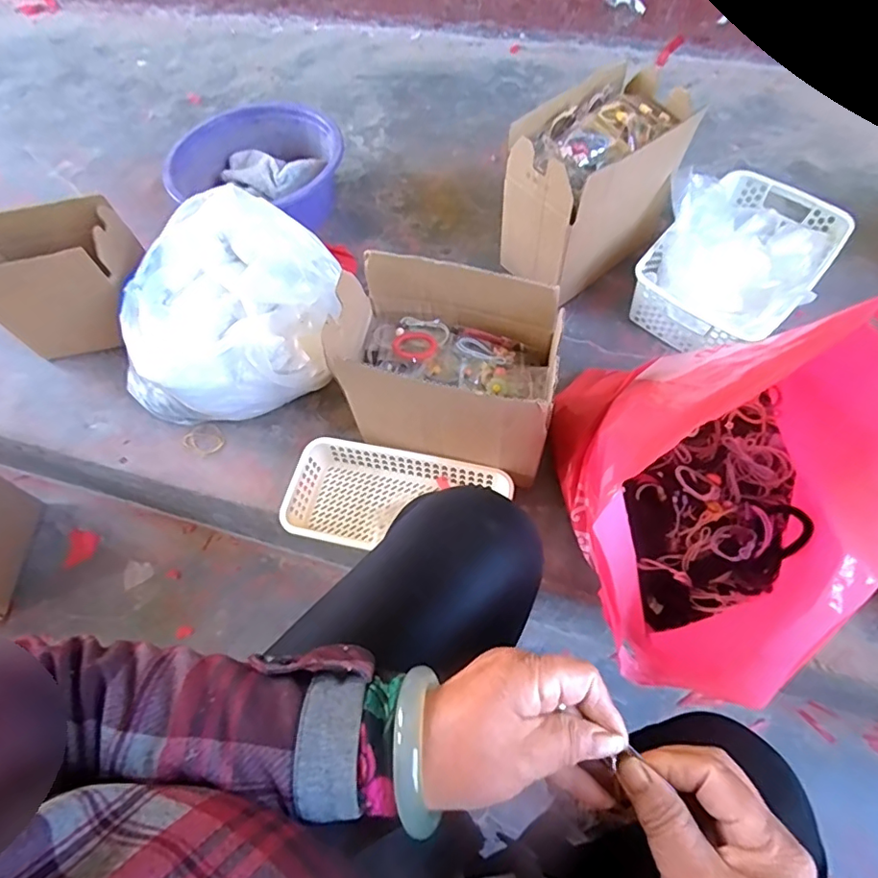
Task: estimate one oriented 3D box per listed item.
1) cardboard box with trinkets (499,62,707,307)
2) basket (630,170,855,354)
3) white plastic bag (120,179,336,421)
[{"bbox_3d":[0.221,-0.356,0.781,0.243,0.215,0.147,-36,64,-15],"label":"cardboard box with trinkets"},{"bbox_3d":[0.423,-0.251,0.774,0.205,0.101,0.297,38,70,22],"label":"basket"},{"bbox_3d":[-0.282,-0.165,0.738,0.285,0.197,0.248,-1,61,4],"label":"white plastic bag"}]

